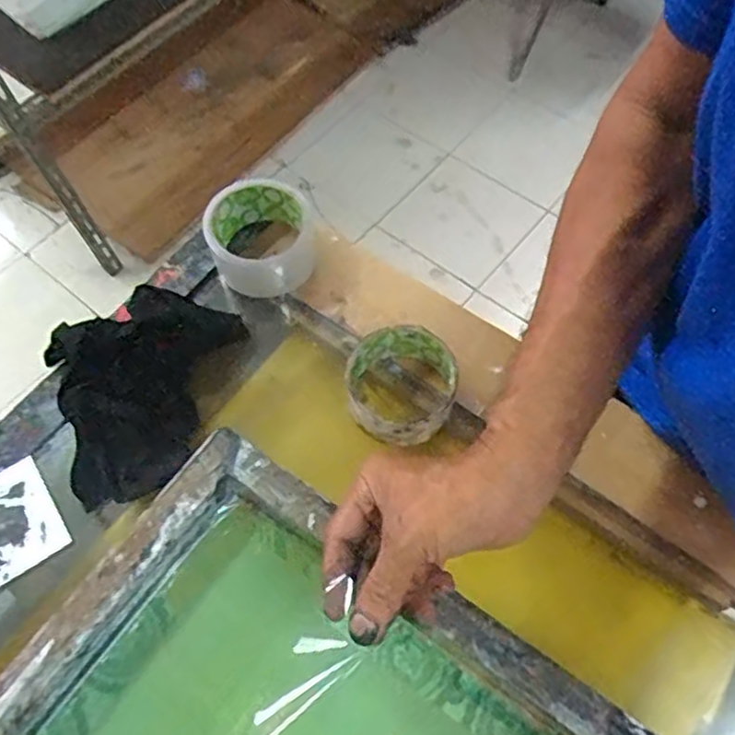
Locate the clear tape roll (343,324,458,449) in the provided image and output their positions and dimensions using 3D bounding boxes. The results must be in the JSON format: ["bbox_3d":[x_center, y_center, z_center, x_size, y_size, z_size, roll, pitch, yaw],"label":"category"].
[{"bbox_3d":[0.025,0.014,0.515,0.083,0.046,0.087,-1,62,2],"label":"clear tape roll"}]

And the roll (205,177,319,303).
[{"bbox_3d":[-0.089,-0.112,0.577,0.090,0.057,0.085,-1,62,2],"label":"roll"}]

